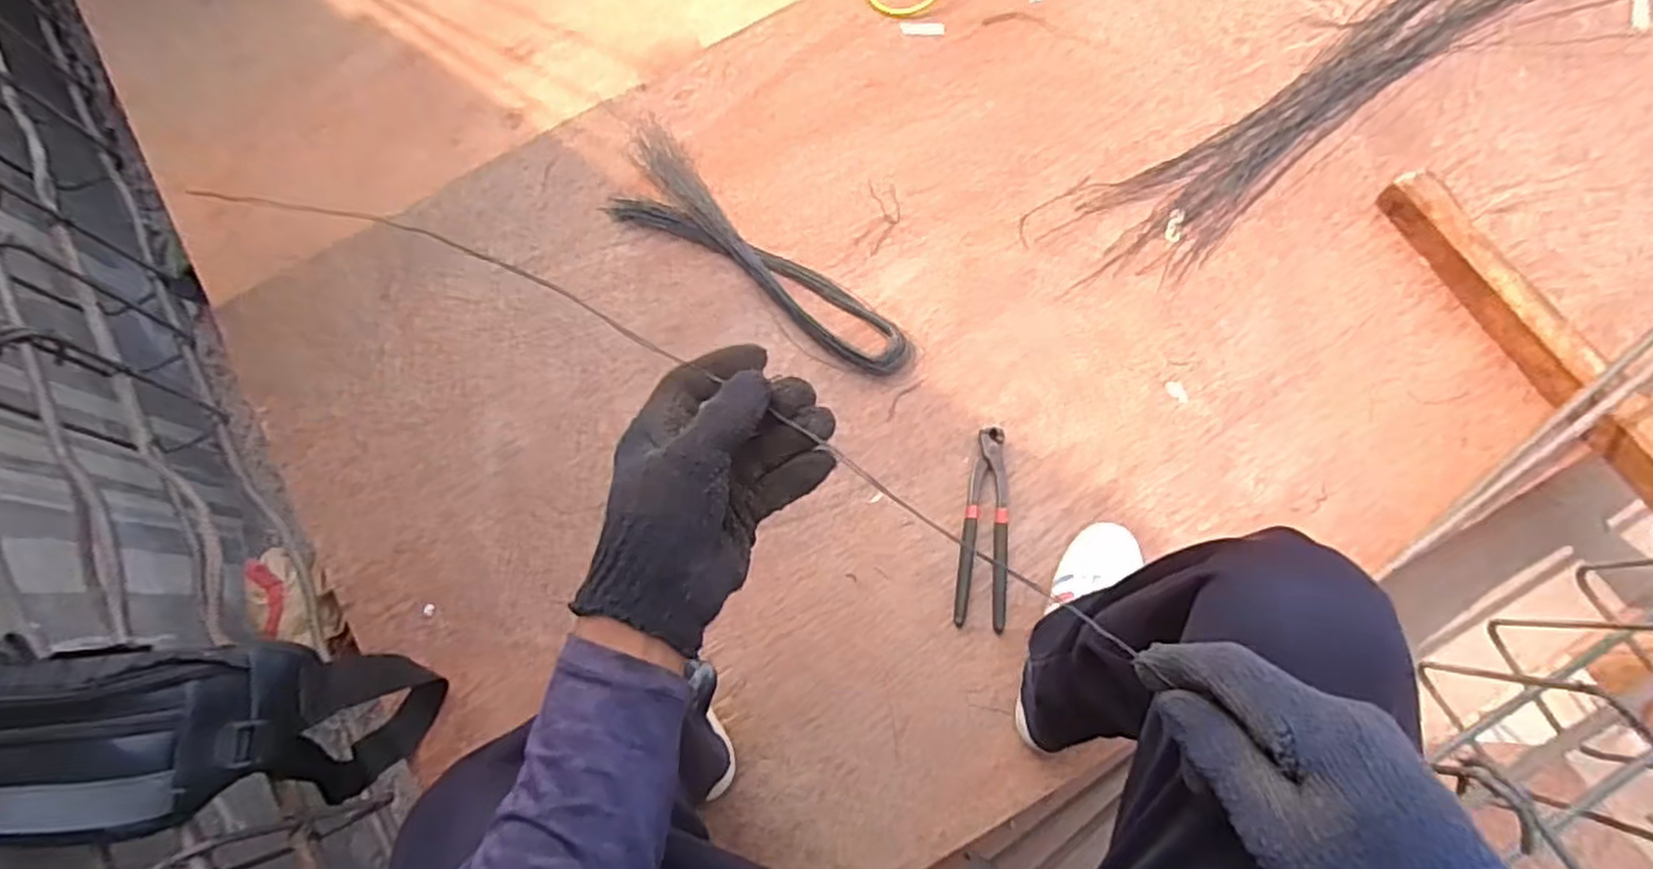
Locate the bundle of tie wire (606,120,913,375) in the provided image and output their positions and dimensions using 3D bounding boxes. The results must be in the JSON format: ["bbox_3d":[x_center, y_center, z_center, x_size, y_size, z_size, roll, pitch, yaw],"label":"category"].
[{"bbox_3d":[-0.095,-0.212,0.908,0.452,0.025,0.115,41,79,13],"label":"bundle of tie wire"}]

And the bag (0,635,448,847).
[{"bbox_3d":[-0.515,0.258,0.655,0.229,0.316,0.137,-3,73,2],"label":"bag"}]

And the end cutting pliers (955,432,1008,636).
[{"bbox_3d":[0.174,0.100,0.824,0.052,0.019,0.216,5,73,4],"label":"end cutting pliers"}]

